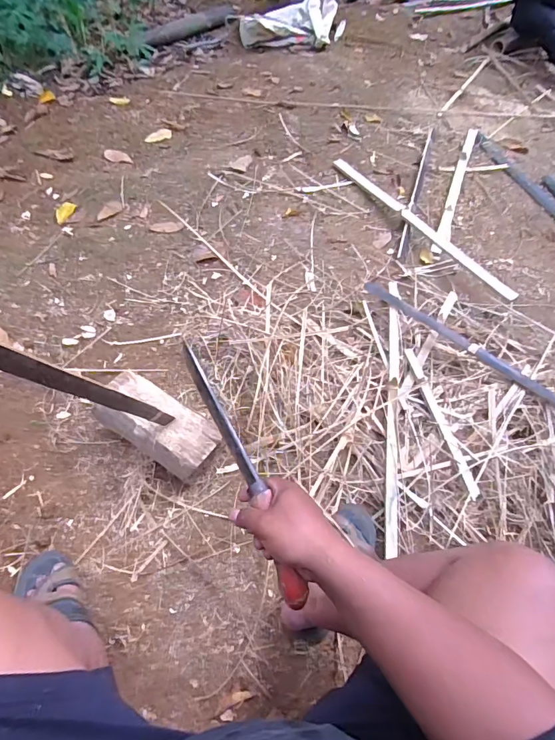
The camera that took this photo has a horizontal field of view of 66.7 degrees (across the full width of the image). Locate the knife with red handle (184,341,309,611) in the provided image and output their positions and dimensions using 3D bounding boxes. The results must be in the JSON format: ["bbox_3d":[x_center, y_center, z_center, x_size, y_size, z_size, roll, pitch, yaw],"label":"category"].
[{"bbox_3d":[-0.046,0.110,0.505,0.024,0.027,0.337,-21,70,-17],"label":"knife with red handle"}]

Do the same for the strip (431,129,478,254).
[{"bbox_3d":[0.715,-0.737,1.658,0.054,0.017,0.912,21,57,9],"label":"strip"}]

